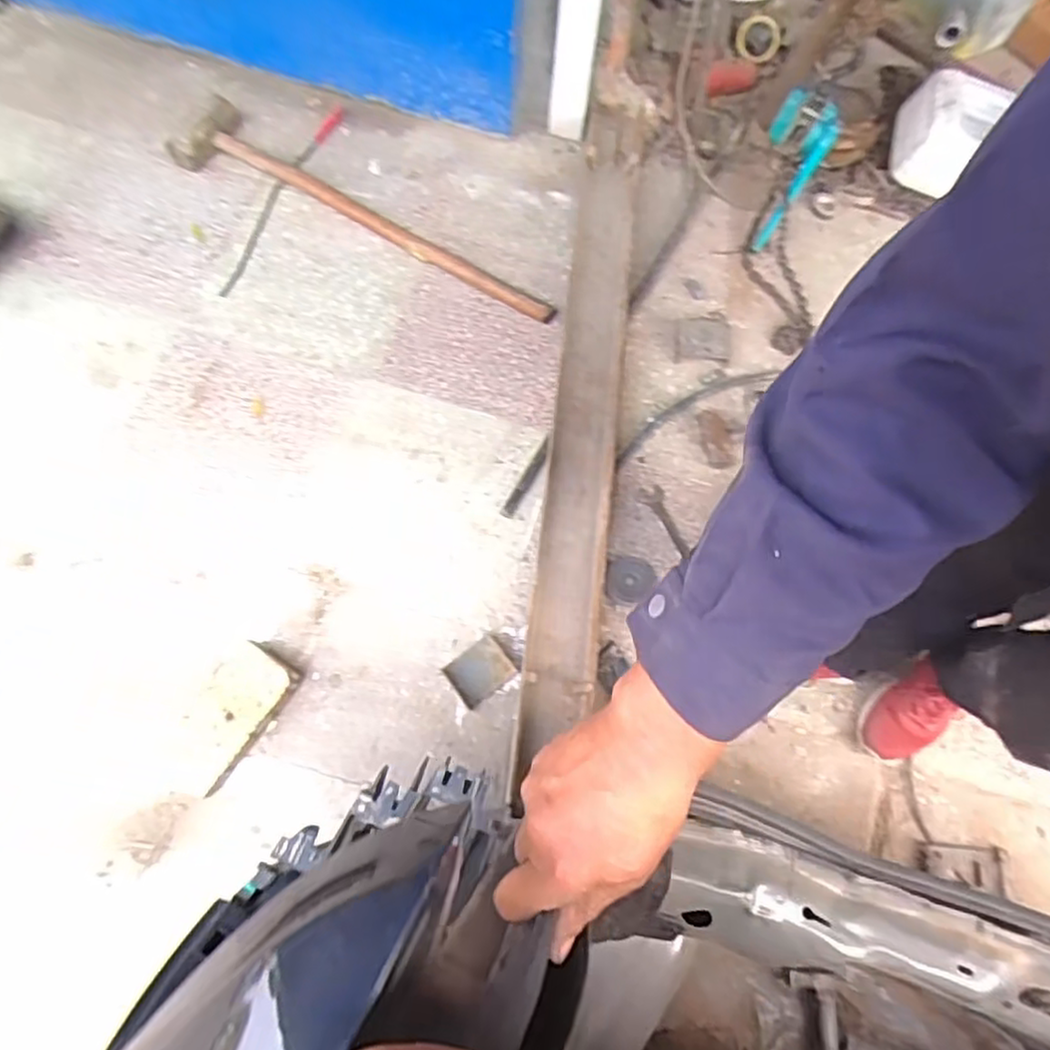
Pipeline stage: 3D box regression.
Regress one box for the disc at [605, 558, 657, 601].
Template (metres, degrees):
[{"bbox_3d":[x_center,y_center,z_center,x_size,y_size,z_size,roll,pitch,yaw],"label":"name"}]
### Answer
[{"bbox_3d":[0.185,0.095,1.223,0.084,0.012,0.080,1,69,-3],"label":"disc"}]

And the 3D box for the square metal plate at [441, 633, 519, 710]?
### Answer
[{"bbox_3d":[-0.076,0.246,1.177,0.104,0.015,0.086,-36,75,-15],"label":"square metal plate"}]

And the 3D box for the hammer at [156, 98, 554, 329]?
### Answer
[{"bbox_3d":[-0.356,-0.654,1.488,0.958,0.049,0.170,32,71,9],"label":"hammer"}]

